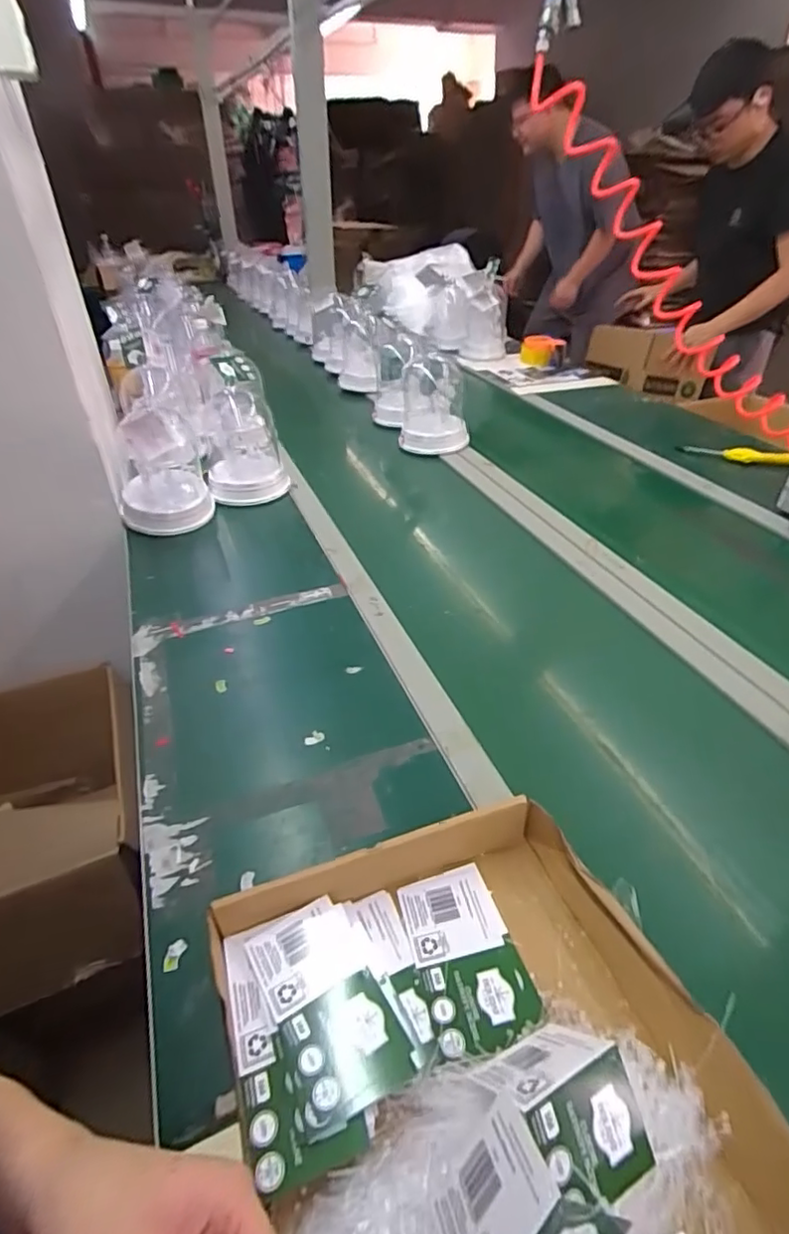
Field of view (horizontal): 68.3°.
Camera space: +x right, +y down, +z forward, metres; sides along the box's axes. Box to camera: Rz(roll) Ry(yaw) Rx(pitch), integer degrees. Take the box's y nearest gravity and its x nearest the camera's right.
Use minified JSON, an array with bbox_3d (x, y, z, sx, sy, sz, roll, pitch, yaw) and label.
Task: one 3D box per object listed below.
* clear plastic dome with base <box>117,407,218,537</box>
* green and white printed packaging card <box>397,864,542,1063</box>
[{"bbox_3d":[-0.405,-0.253,0.997,0.147,0.205,0.141,-11,39,-14],"label":"clear plastic dome with base"},{"bbox_3d":[0.053,0.256,0.445,0.077,0.005,0.131,-10,34,-10],"label":"green and white printed packaging card"}]

